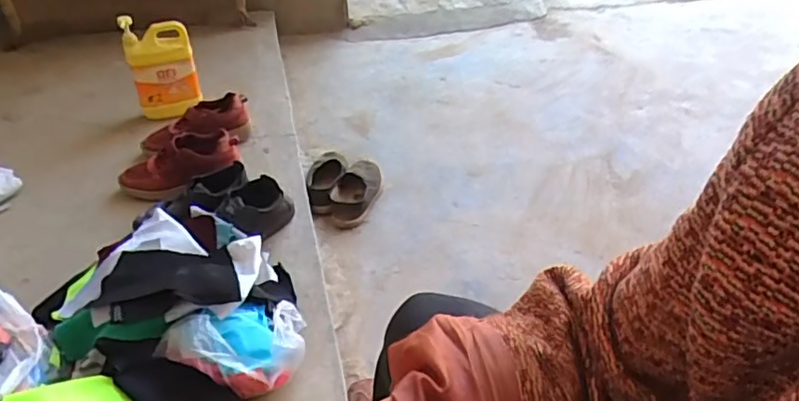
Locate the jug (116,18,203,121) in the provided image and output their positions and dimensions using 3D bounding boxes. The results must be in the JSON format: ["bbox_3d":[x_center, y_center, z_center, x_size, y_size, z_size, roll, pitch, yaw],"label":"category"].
[{"bbox_3d":[-0.560,-0.314,1.363,0.144,0.212,0.073,-17,42,-21],"label":"jug"}]

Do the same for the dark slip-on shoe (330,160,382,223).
[{"bbox_3d":[-0.094,-0.026,1.317,0.087,0.051,0.215,11,40,15],"label":"dark slip-on shoe"}]

